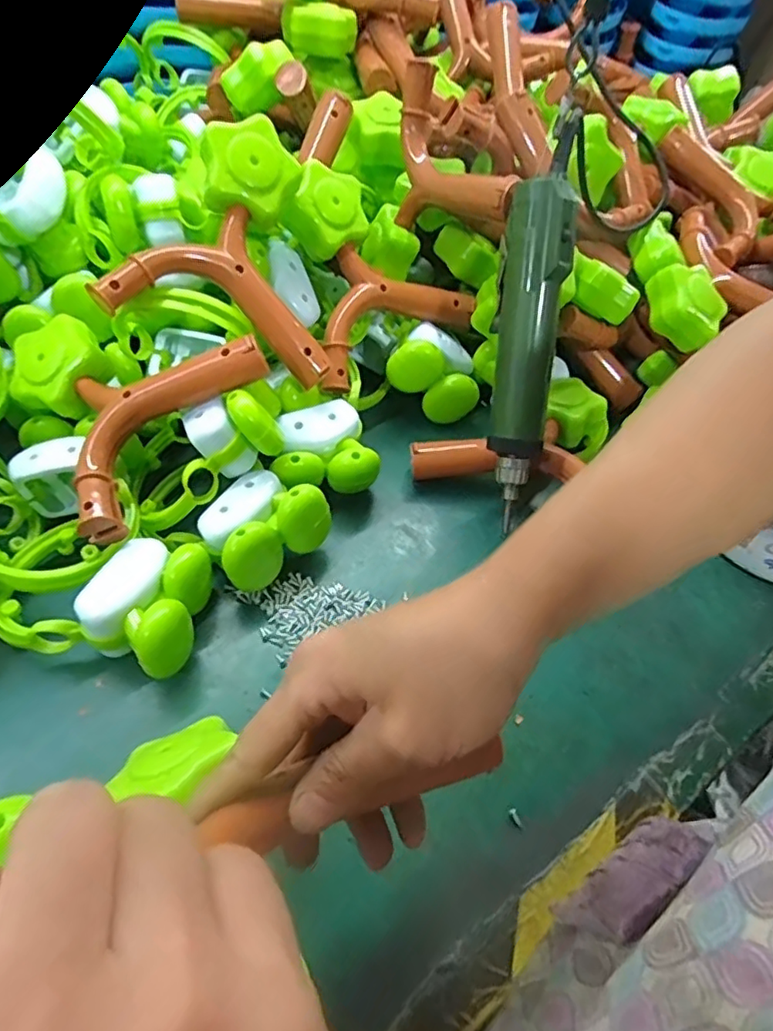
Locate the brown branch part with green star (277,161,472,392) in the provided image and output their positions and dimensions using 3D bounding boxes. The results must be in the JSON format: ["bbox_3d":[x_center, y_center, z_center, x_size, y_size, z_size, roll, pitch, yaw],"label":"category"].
[{"bbox_3d":[-0.029,-0.182,0.494,0.143,0.170,0.043,-57,30,-13],"label":"brown branch part with green star"}]

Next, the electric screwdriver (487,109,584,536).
[{"bbox_3d":[0.102,-0.134,0.441,0.040,0.259,0.040,3,14,-4],"label":"electric screwdriver"}]

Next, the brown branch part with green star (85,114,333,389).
[{"bbox_3d":[-0.115,-0.183,0.426,0.154,0.128,0.119,0,50,-6],"label":"brown branch part with green star"}]

